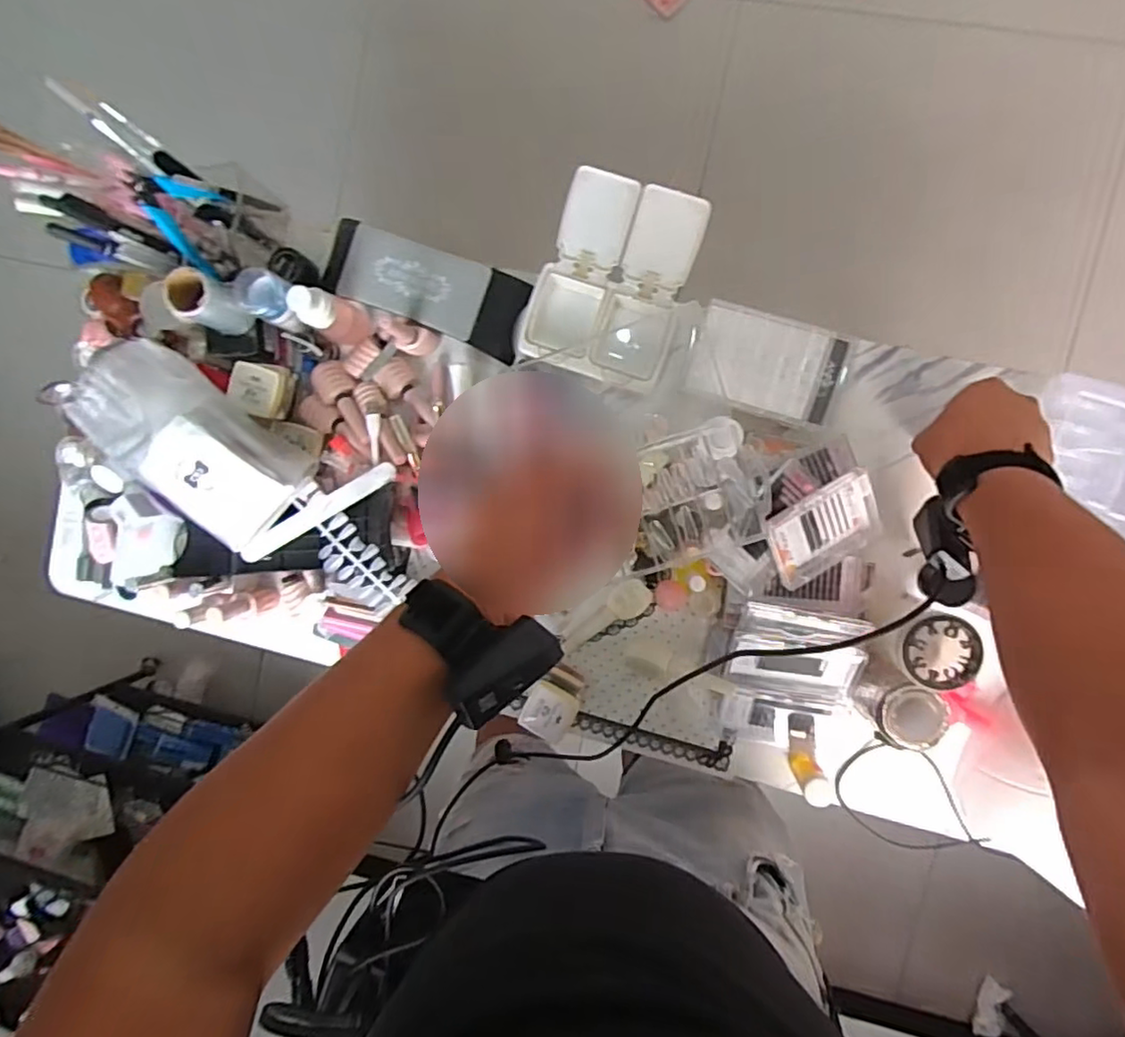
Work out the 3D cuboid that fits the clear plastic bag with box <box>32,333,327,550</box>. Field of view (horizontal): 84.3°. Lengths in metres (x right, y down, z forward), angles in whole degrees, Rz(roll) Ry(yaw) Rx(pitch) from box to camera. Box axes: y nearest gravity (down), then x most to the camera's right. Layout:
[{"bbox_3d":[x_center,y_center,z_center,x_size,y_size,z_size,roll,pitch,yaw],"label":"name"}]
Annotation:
[{"bbox_3d":[-0.351,-0.070,0.575,0.208,0.064,0.116,43,97,3],"label":"clear plastic bag with box"}]

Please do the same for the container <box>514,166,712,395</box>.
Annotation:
[{"bbox_3d":[0.048,-0.223,0.603,0.142,0.072,0.173,20,96,5],"label":"container"}]

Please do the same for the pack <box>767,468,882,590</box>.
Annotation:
[{"bbox_3d":[0.232,0.013,0.550,0.102,0.013,0.077,-32,116,-2],"label":"pack"}]

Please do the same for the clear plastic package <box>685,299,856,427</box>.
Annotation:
[{"bbox_3d":[0.189,-0.141,0.567,0.133,0.016,0.082,18,95,5],"label":"clear plastic package"}]

